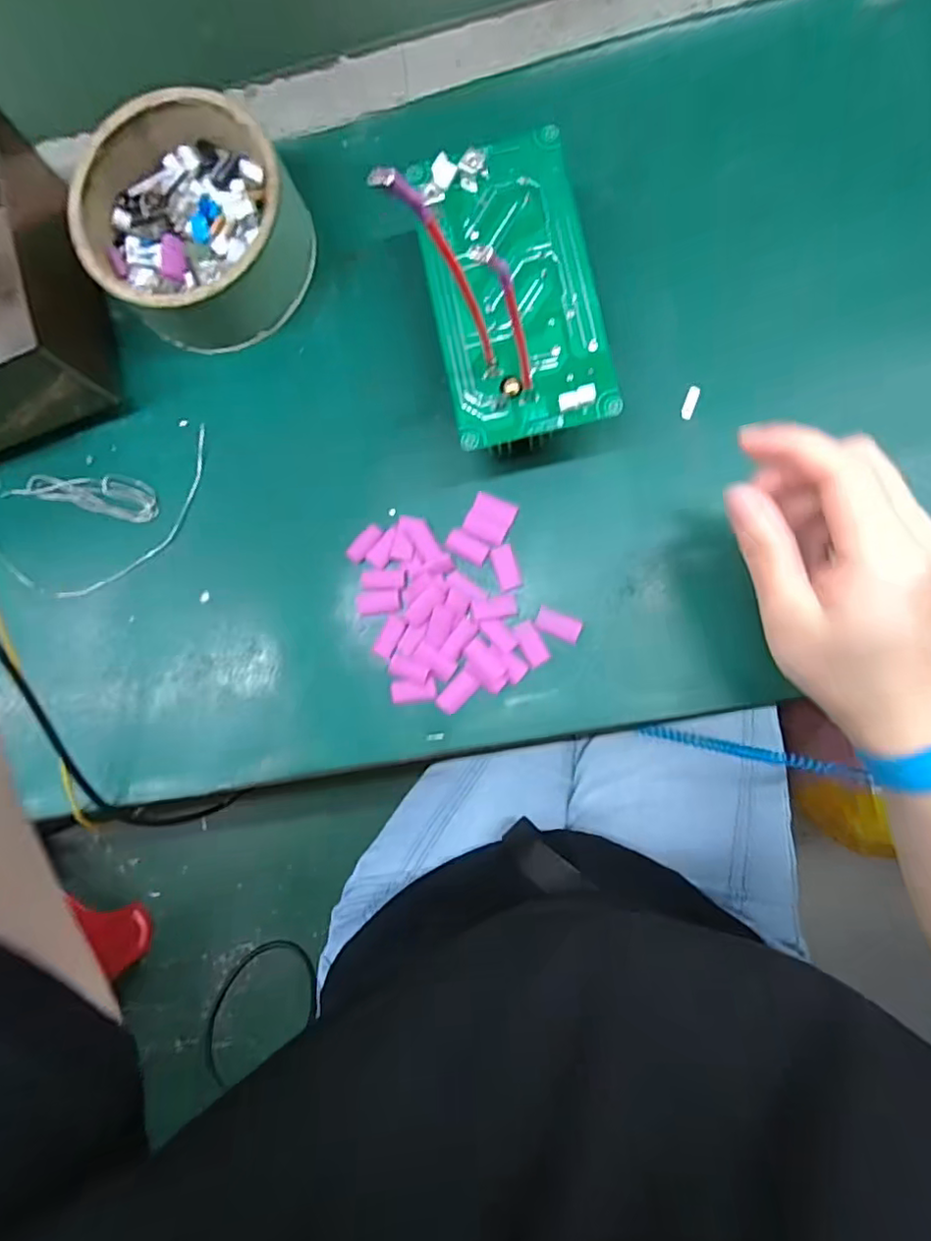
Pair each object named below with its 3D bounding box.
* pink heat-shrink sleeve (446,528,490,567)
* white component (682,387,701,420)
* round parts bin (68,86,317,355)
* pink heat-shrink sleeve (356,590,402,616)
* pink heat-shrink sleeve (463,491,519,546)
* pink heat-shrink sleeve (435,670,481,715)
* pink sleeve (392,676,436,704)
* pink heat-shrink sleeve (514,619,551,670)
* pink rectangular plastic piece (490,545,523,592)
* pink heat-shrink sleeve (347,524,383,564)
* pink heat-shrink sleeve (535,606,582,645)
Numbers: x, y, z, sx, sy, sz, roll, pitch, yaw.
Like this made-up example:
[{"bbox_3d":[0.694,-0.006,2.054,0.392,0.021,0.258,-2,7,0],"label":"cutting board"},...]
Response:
[{"bbox_3d":[0.002,-0.042,0.338,0.024,0.004,0.014,29,90,8],"label":"pink heat-shrink sleeve"},{"bbox_3d":[0.127,-0.123,0.333,0.007,0.004,0.021,20,89,8],"label":"white component"},{"bbox_3d":[-0.155,-0.227,0.345,0.112,0.054,0.118,-1,86,7],"label":"round parts bin"},{"bbox_3d":[-0.050,-0.010,0.340,0.025,0.004,0.013,-8,85,6],"label":"pink heat-shrink sleeve"},{"bbox_3d":[0.014,-0.059,0.340,0.025,0.004,0.025,25,89,8],"label":"pink heat-shrink sleeve"},{"bbox_3d":[-0.004,0.041,0.332,0.013,0.004,0.026,44,92,8],"label":"pink heat-shrink sleeve"},{"bbox_3d":[-0.029,0.040,0.333,0.025,0.004,0.013,-7,85,6],"label":"pink sleeve"},{"bbox_3d":[0.037,0.013,0.330,0.013,0.004,0.025,-28,83,4],"label":"pink heat-shrink sleeve"},{"bbox_3d":[0.023,-0.030,0.338,0.013,0.004,0.025,-18,84,5],"label":"pink rectangular plastic piece"},{"bbox_3d":[-0.059,-0.045,0.344,0.010,0.004,0.025,40,91,8],"label":"pink heat-shrink sleeve"},{"bbox_3d":[0.052,0.002,0.331,0.025,0.004,0.014,24,89,8],"label":"pink heat-shrink sleeve"}]

